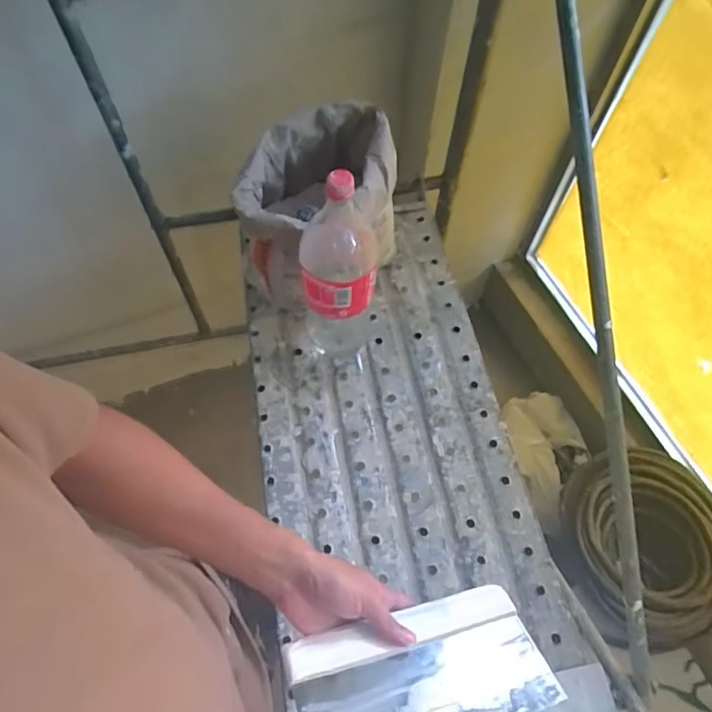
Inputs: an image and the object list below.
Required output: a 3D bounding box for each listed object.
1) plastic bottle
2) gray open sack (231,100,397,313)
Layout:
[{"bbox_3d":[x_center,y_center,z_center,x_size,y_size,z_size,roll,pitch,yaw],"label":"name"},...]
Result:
[{"bbox_3d":[-0.028,-0.112,0.724,0.110,0.354,0.107,0,61,-1],"label":"plastic bottle"},{"bbox_3d":[-0.056,-0.227,0.830,0.208,0.289,0.222,28,65,14],"label":"gray open sack"}]

